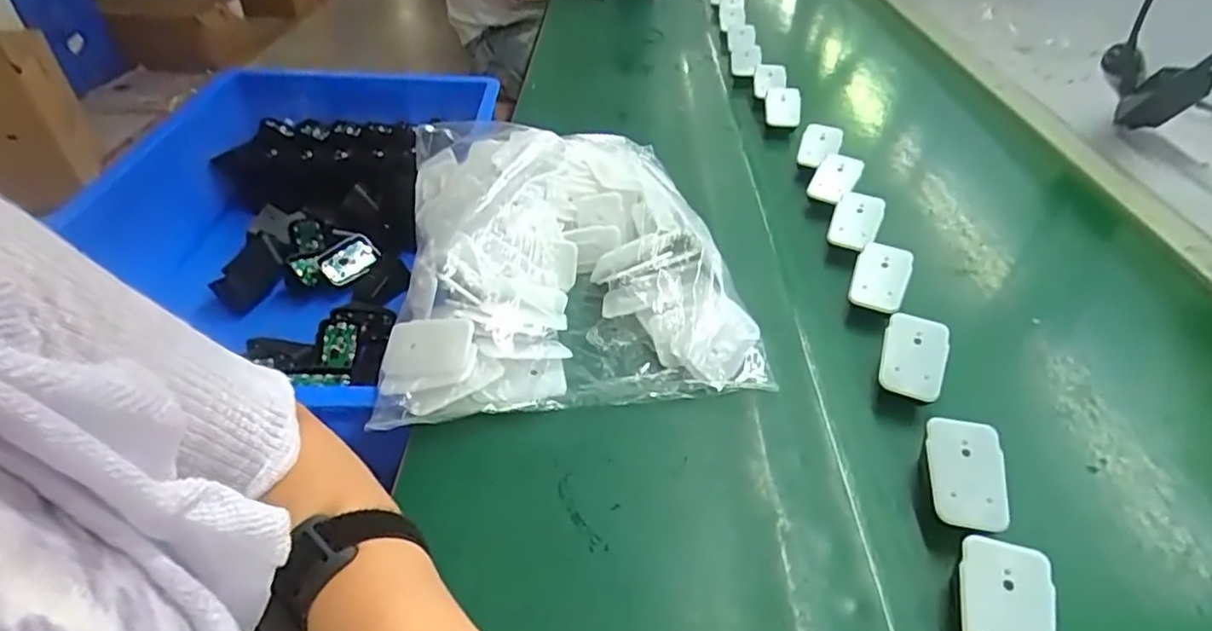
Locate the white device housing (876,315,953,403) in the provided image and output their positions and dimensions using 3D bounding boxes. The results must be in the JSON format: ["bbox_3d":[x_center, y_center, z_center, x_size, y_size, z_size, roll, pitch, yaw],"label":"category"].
[{"bbox_3d":[0.229,0.030,0.473,0.045,0.011,0.062,19,72,17],"label":"white device housing"}]

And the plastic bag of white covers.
[{"bbox_3d":[-0.040,-0.063,0.567,0.287,0.084,0.342,-5,41,-7],"label":"plastic bag of white covers"}]

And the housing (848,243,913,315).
[{"bbox_3d":[0.236,-0.033,0.544,0.044,0.012,0.061,21,71,14],"label":"housing"}]

